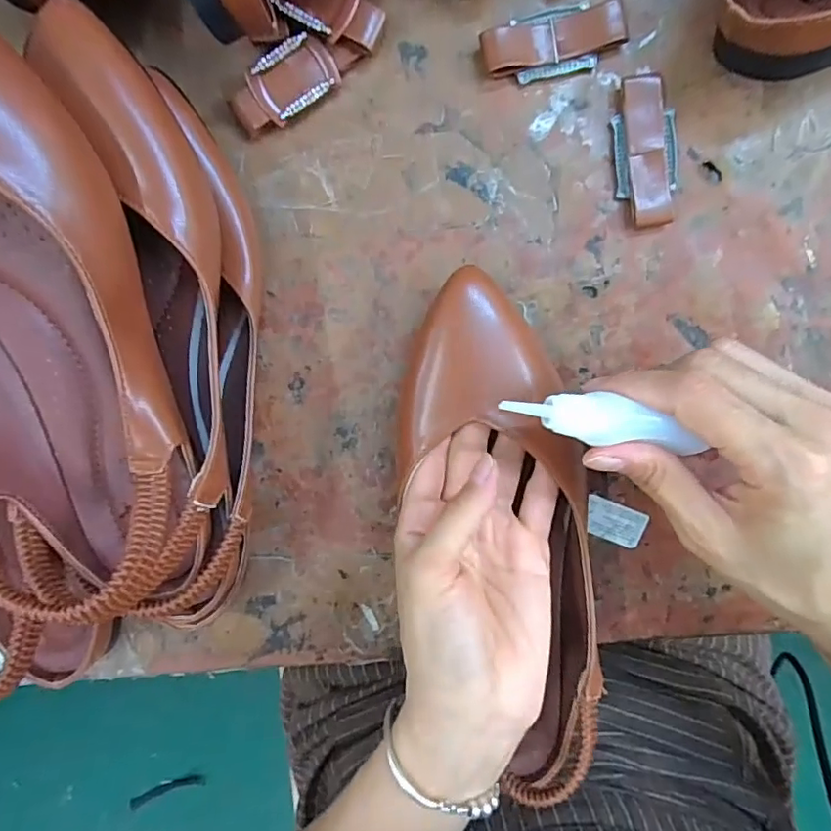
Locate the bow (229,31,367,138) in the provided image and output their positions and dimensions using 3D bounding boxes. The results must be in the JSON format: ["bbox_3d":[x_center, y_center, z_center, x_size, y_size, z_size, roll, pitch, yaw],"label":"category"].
[{"bbox_3d":[-0.058,-0.157,0.266,0.062,0.013,0.025,-33,96,6],"label":"bow"}]

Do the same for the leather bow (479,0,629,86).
[{"bbox_3d":[0.064,-0.174,0.262,0.066,0.011,0.028,-12,98,3],"label":"leather bow"}]

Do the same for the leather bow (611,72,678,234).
[{"bbox_3d":[0.110,-0.124,0.269,0.029,0.009,0.066,-10,98,3],"label":"leather bow"}]

